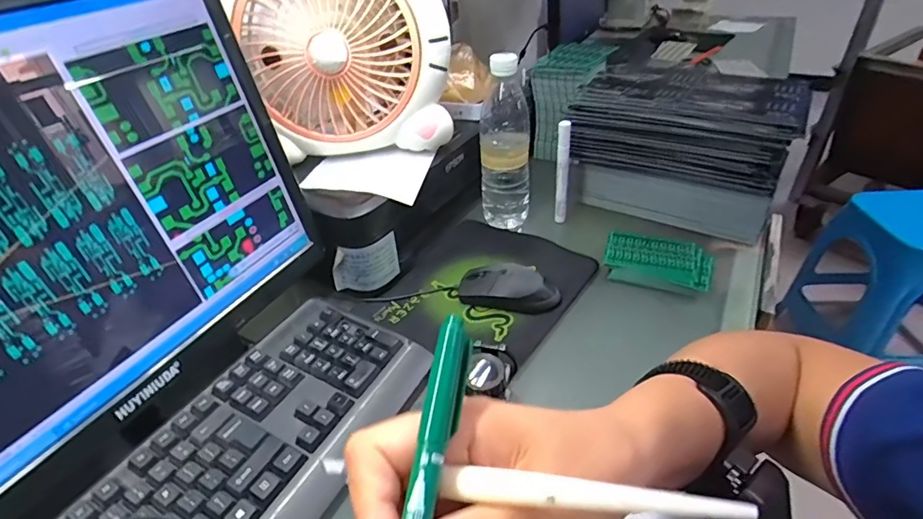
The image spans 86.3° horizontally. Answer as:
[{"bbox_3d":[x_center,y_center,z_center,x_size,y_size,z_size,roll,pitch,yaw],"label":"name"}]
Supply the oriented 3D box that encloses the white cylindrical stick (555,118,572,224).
[{"bbox_3d":[0.134,-0.113,0.656,0.015,0.144,0.018,-1,36,6],"label":"white cylindrical stick"}]

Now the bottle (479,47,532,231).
[{"bbox_3d":[0.058,-0.148,0.650,0.066,0.224,0.063,-1,36,6],"label":"bottle"}]

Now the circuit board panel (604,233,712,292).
[{"bbox_3d":[0.233,-0.003,0.584,0.120,0.016,0.069,15,40,24],"label":"circuit board panel"}]

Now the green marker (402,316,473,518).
[{"bbox_3d":[-0.015,0.088,0.156,0.011,0.010,0.145,6,61,14],"label":"green marker"}]

